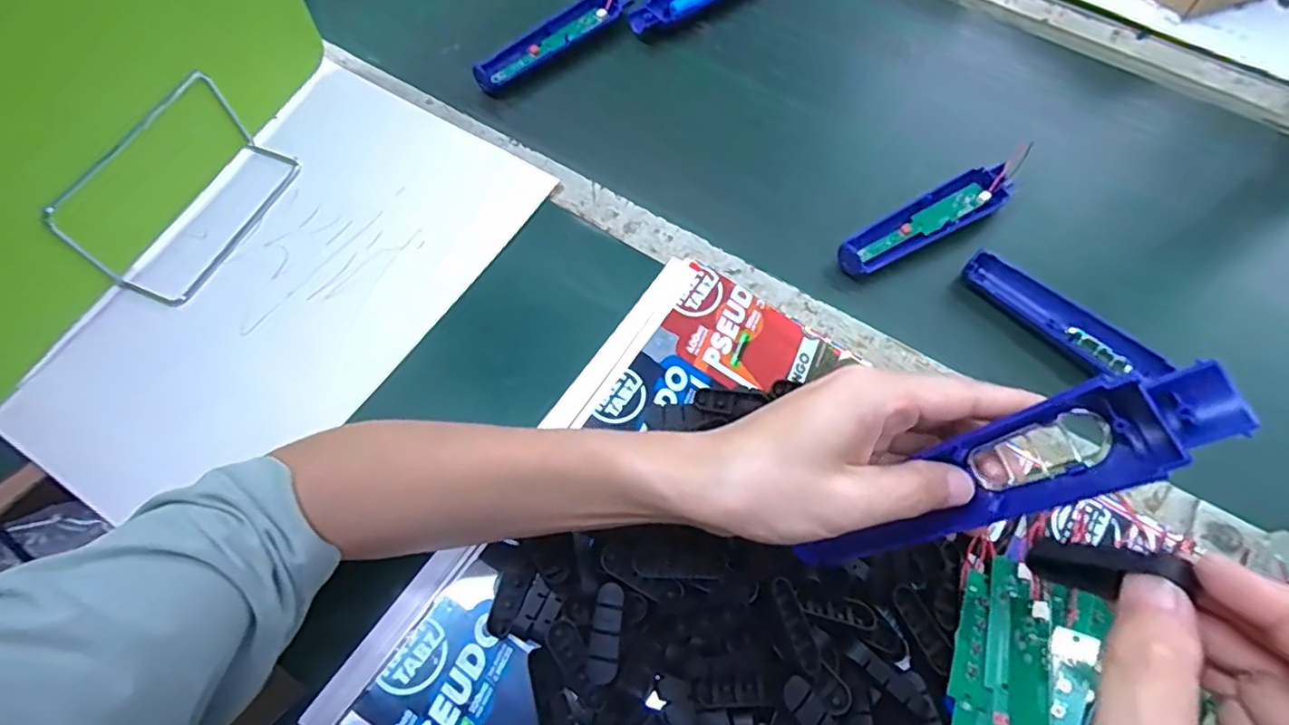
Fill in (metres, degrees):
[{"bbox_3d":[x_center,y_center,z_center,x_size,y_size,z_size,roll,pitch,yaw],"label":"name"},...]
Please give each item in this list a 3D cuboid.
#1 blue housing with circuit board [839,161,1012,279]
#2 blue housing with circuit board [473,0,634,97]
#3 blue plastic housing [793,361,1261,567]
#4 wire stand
[{"bbox_3d":[0.224,-0.115,0.501,0.162,0.015,0.038,-26,70,-13],"label":"blue housing with circuit board"},{"bbox_3d":[-0.087,-0.304,0.588,0.170,0.015,0.038,-38,73,-16],"label":"blue housing with circuit board"},{"bbox_3d":[0.138,0.051,0.259,0.020,0.172,0.040,4,56,-49],"label":"blue plastic housing"},{"bbox_3d":[-0.333,-0.133,0.450,0.078,0.087,0.163,21,67,7],"label":"wire stand"}]

